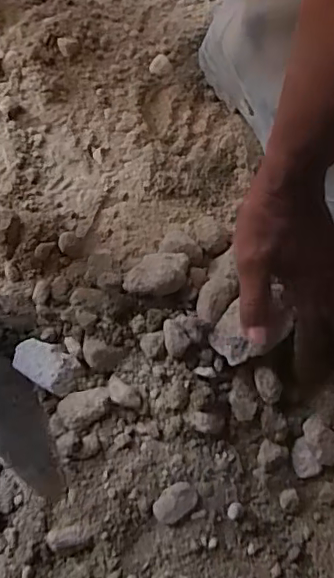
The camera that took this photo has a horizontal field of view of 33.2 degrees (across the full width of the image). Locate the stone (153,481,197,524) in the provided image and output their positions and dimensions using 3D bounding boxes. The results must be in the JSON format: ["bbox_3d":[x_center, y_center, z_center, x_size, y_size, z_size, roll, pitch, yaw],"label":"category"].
[{"bbox_3d":[0.006,0.158,0.415,0.033,0.009,0.023,-31,75,-11],"label":"stone"}]

